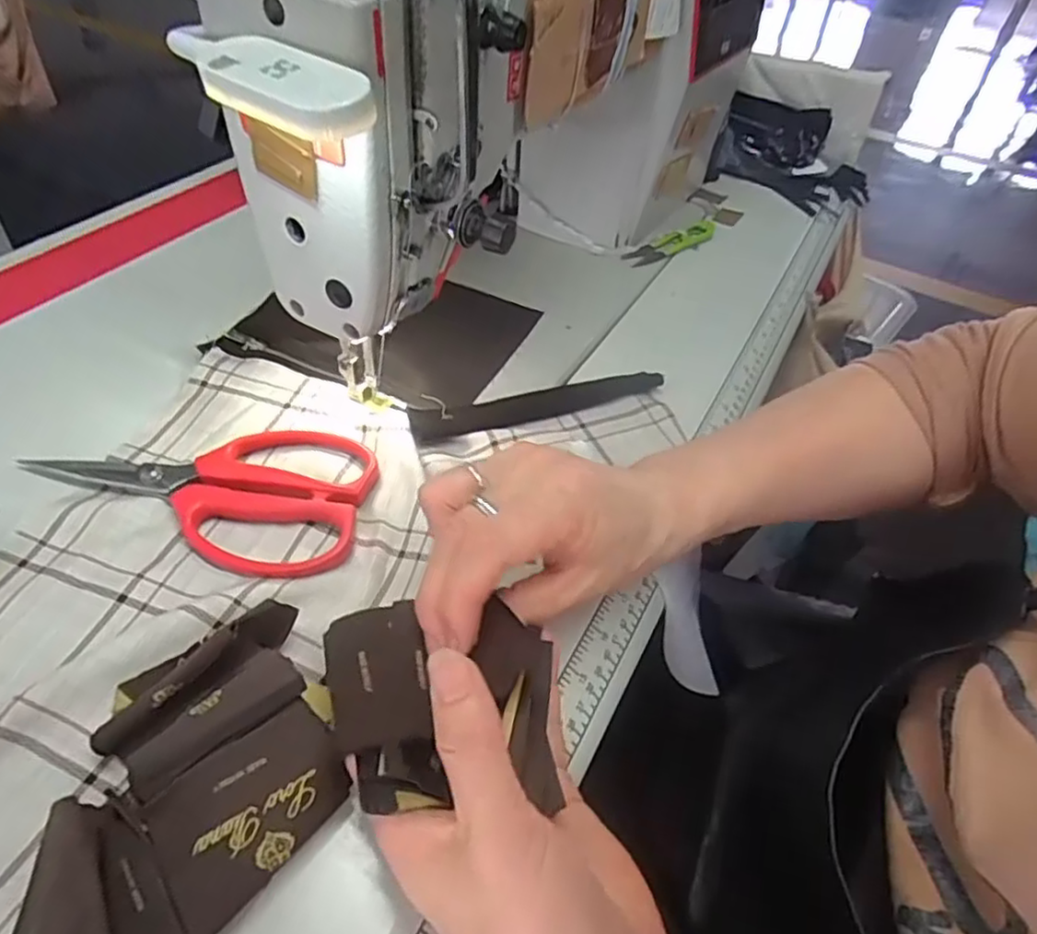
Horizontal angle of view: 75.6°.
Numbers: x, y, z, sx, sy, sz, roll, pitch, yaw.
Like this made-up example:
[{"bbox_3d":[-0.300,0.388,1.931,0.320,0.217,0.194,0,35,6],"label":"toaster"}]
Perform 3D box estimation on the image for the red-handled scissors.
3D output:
[{"bbox_3d":[-0.168,0.007,0.353,0.174,0.011,0.092,11,45,4],"label":"red-handled scissors"}]

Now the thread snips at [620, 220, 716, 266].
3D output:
[{"bbox_3d":[0.137,-0.197,0.590,0.108,0.016,0.024,-22,52,-25],"label":"thread snips"}]

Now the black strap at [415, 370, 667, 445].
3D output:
[{"bbox_3d":[0.015,-0.042,0.422,0.168,0.007,0.029,-15,49,-20],"label":"black strap"}]

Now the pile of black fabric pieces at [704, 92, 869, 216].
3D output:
[{"bbox_3d":[0.291,-0.327,0.697,0.159,0.070,0.124,22,47,15],"label":"pile of black fabric pieces"}]

